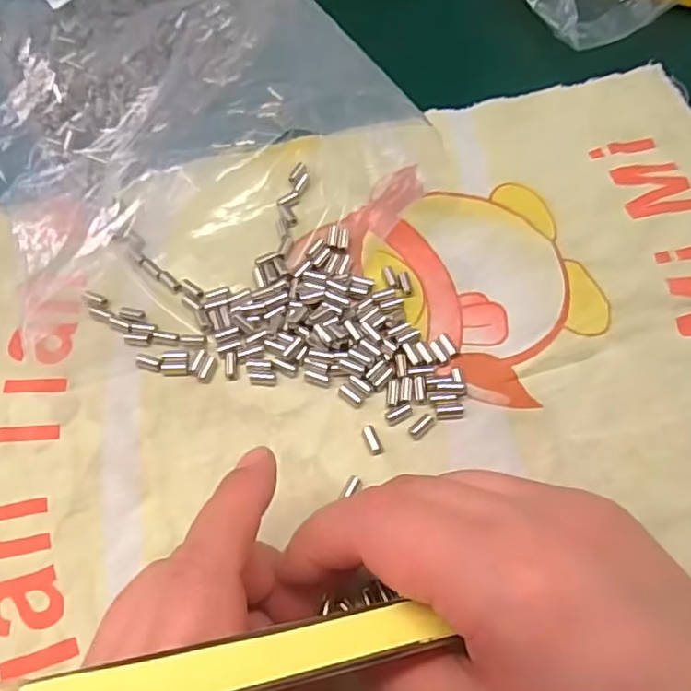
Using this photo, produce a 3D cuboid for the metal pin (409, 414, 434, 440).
[{"bbox_3d":[0.029,0.030,0.233,0.005,0.004,0.011,41,71,18],"label":"metal pin"}]

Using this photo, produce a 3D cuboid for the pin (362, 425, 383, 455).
[{"bbox_3d":[0.010,0.035,0.231,0.005,0.004,0.012,-19,66,-9],"label":"pin"}]

